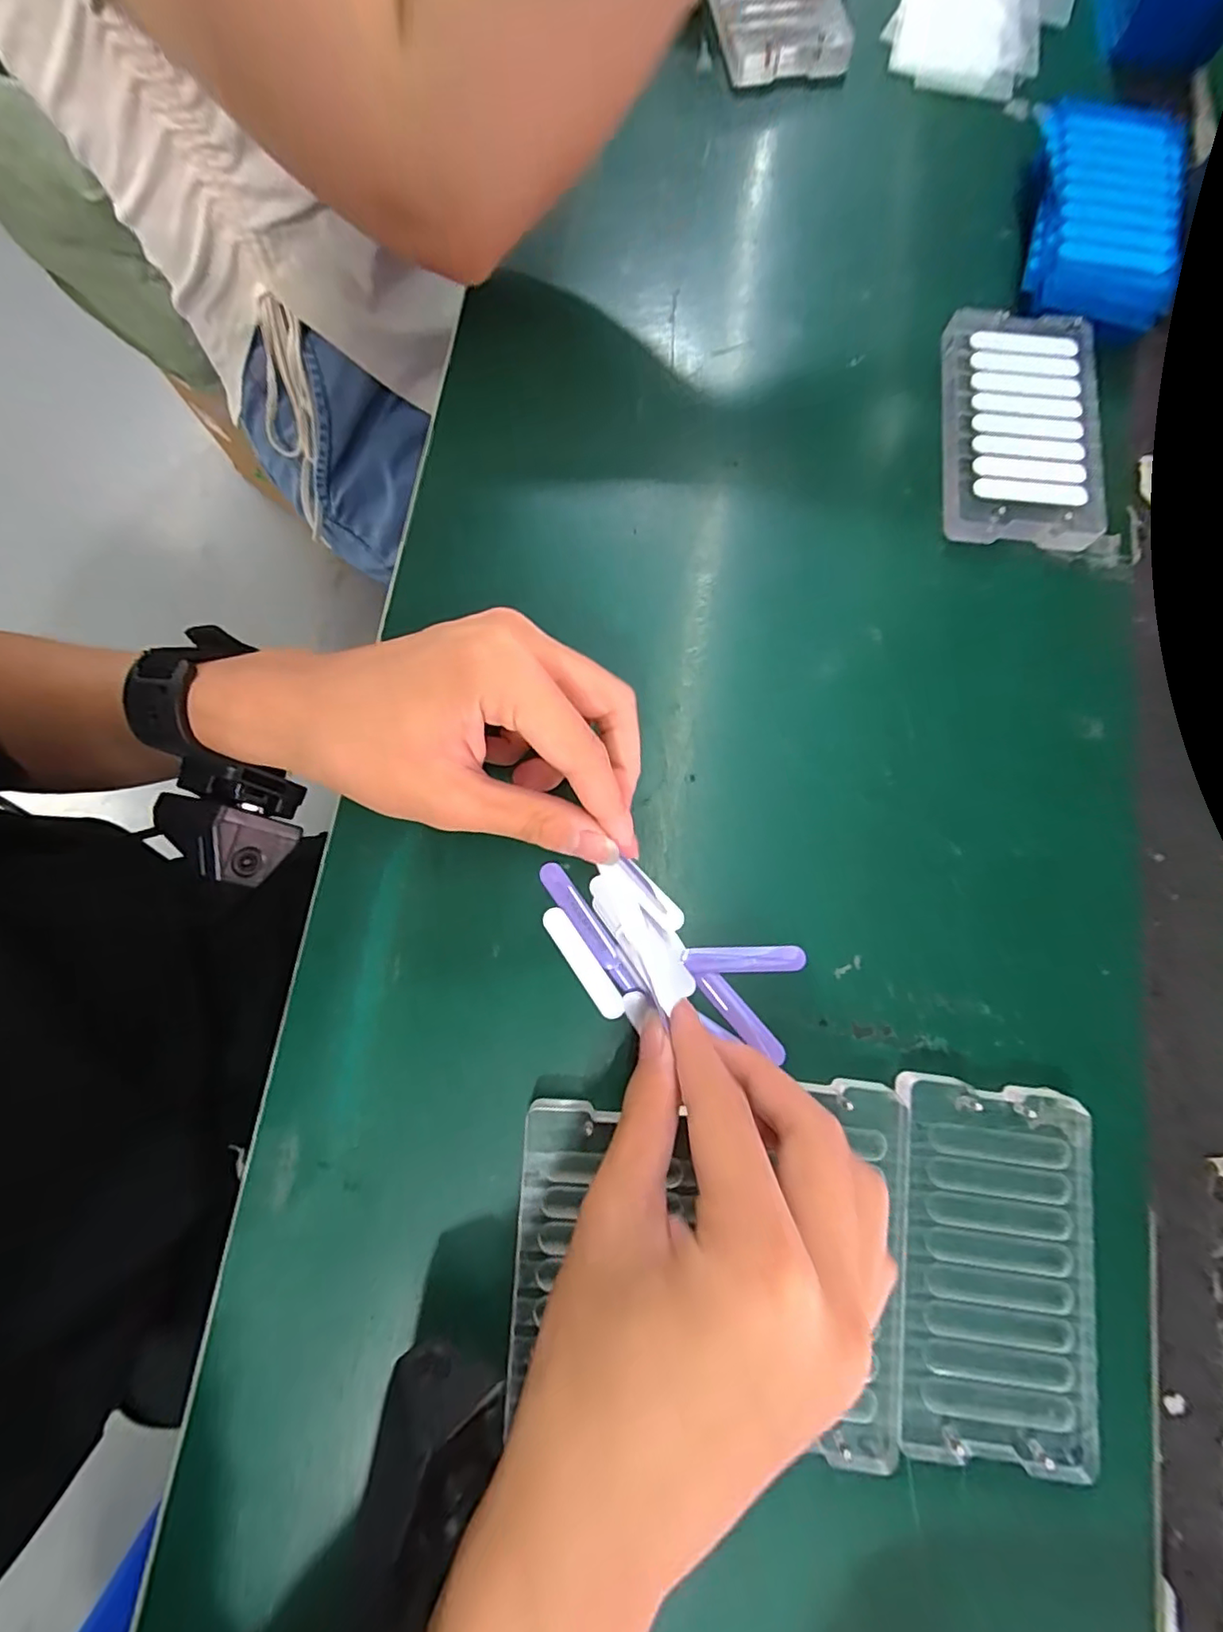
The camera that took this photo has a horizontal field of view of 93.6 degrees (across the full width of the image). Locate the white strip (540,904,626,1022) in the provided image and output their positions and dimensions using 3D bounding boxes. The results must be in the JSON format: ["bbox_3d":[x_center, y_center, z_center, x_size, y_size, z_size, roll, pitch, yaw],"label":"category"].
[{"bbox_3d":[-0.012,0.061,0.238,0.011,0.004,0.050,-34,80,-6],"label":"white strip"}]

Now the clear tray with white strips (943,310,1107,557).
[{"bbox_3d":[0.196,-0.187,0.279,0.071,0.014,0.119,4,79,1],"label":"clear tray with white strips"}]

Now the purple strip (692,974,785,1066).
[{"bbox_3d":[0.052,0.081,0.231,0.011,0.007,0.045,-43,79,-7],"label":"purple strip"}]

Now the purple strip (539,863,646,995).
[{"bbox_3d":[-0.009,0.047,0.239,0.009,0.004,0.064,-36,79,-6],"label":"purple strip"}]

